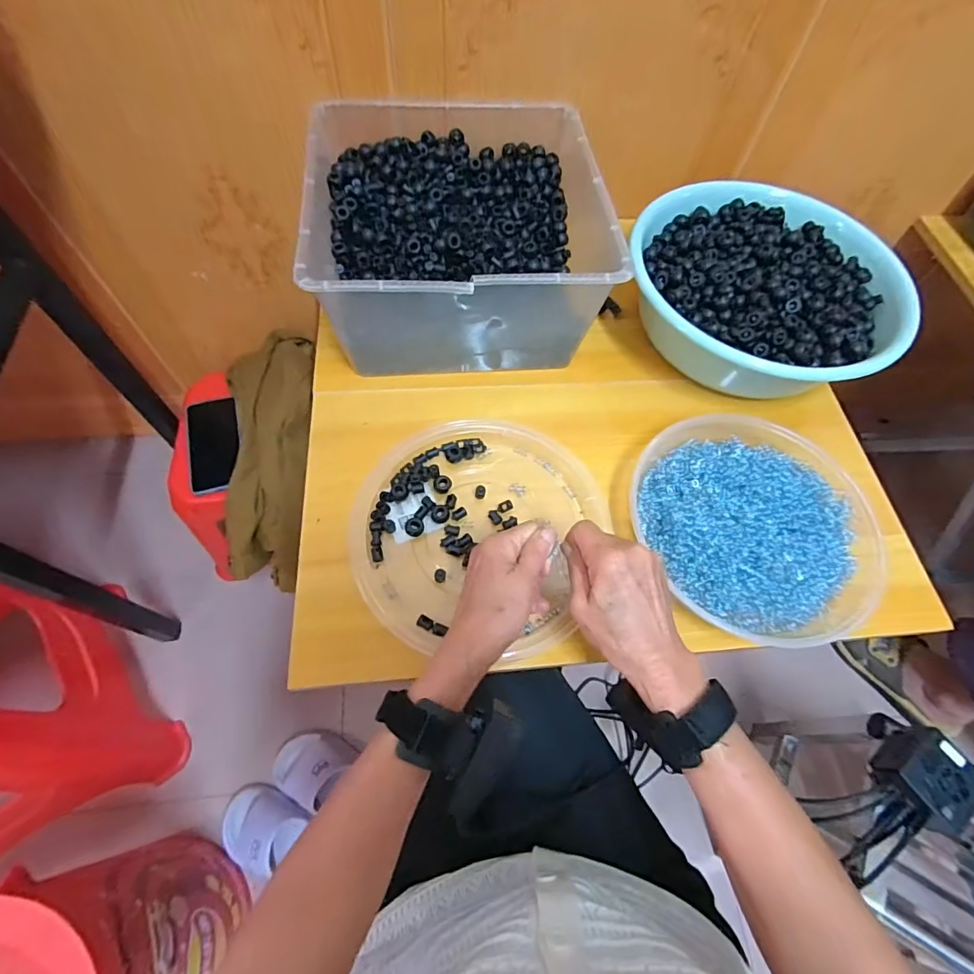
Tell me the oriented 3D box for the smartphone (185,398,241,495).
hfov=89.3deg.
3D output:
[{"bbox_3d":[-0.419,-0.064,0.760,0.070,0.015,0.145,-9,76,-22],"label":"smartphone"}]

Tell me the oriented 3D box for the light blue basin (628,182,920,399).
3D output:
[{"bbox_3d":[0.304,-0.218,0.566,0.292,0.082,0.274,2,63,-3],"label":"light blue basin"}]

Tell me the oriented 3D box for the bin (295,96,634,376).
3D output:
[{"bbox_3d":[-0.025,-0.281,0.539,0.309,0.113,0.297,-4,64,-6],"label":"bin"}]

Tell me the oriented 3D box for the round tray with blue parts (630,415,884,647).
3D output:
[{"bbox_3d":[0.254,0.031,0.472,0.205,0.032,0.225,2,63,-3],"label":"round tray with blue parts"}]

